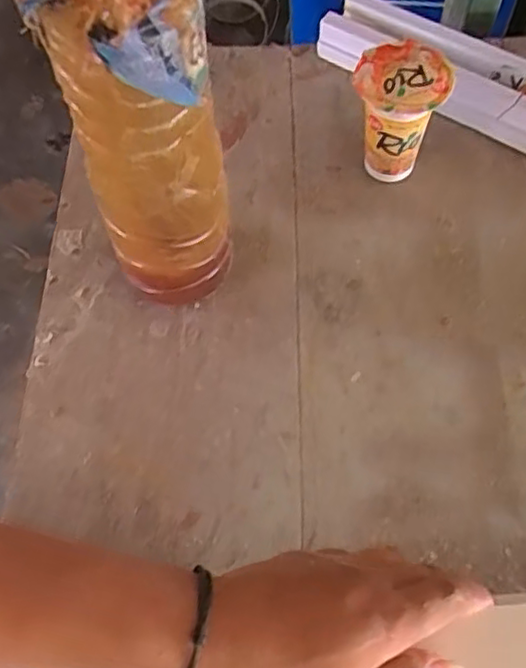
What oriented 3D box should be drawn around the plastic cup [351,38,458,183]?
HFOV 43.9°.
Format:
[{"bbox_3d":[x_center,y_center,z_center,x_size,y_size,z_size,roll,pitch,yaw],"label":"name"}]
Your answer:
[{"bbox_3d":[0.107,-0.171,0.531,0.068,0.109,0.062,-1,63,2],"label":"plastic cup"}]

